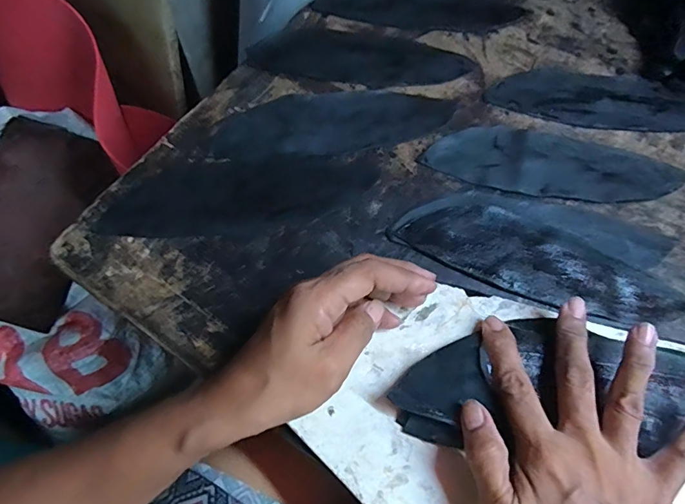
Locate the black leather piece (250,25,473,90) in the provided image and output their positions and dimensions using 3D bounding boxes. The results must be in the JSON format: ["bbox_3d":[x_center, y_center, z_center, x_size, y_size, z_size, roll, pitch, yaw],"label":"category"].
[{"bbox_3d":[0.021,-0.191,0.426,0.202,0.004,0.076,10,65,2],"label":"black leather piece"}]

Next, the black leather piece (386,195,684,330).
[{"bbox_3d":[0.150,0.005,0.339,0.214,0.004,0.071,23,67,8],"label":"black leather piece"}]

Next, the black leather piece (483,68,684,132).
[{"bbox_3d":[0.248,-0.147,0.413,0.215,0.004,0.071,4,65,0],"label":"black leather piece"}]

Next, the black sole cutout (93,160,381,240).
[{"bbox_3d":[-0.081,-0.046,0.354,0.215,0.004,0.067,-4,66,-4],"label":"black sole cutout"}]

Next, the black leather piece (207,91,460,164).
[{"bbox_3d":[-0.007,-0.117,0.390,0.213,0.004,0.069,-6,66,-5],"label":"black leather piece"}]

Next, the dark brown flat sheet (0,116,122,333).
[{"bbox_3d":[-0.446,-0.044,0.616,0.170,0.018,0.275,18,75,-10],"label":"dark brown flat sheet"}]

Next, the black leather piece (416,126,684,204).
[{"bbox_3d":[0.182,-0.077,0.379,0.213,0.006,0.070,13,66,4],"label":"black leather piece"}]

